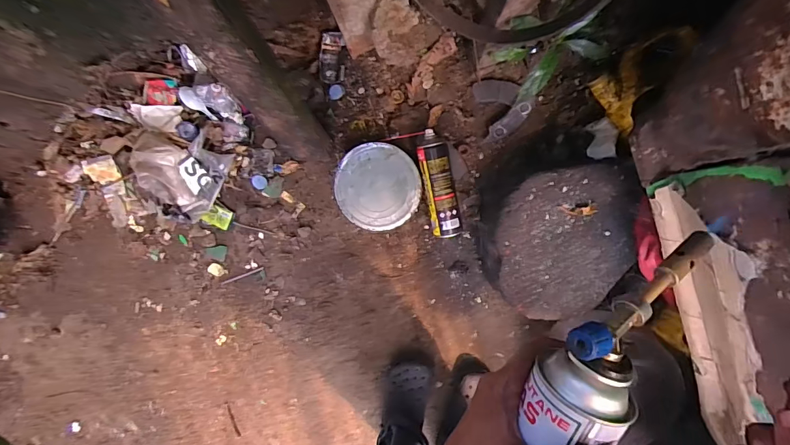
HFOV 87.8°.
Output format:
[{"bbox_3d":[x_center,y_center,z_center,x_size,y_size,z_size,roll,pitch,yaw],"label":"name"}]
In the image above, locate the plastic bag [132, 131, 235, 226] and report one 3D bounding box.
[{"bbox_3d":[-0.475,-0.103,0.927,0.209,0.052,0.191,-1,91,4],"label":"plastic bag"}]

